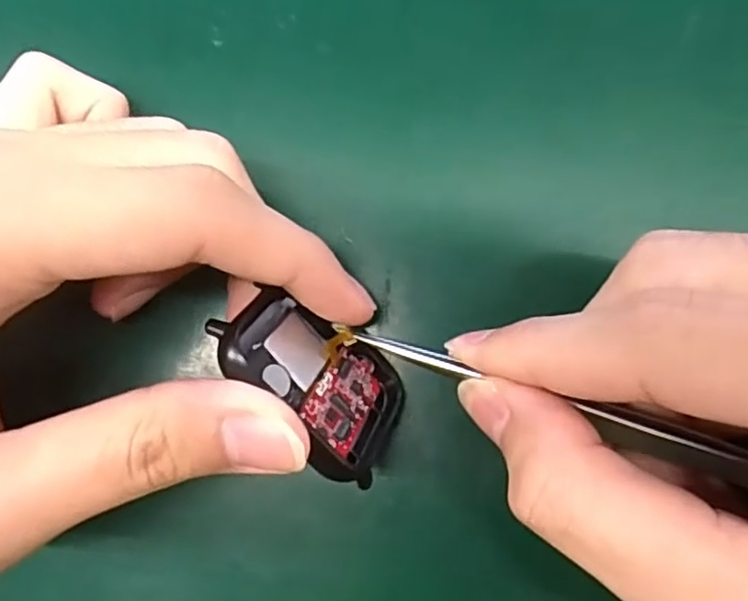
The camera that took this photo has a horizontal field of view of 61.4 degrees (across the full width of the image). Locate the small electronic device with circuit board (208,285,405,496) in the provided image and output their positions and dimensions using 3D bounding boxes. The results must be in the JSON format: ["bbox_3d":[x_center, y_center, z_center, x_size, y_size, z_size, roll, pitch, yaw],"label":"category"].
[{"bbox_3d":[-0.015,0.019,0.146,0.012,0.038,0.047,-33,106,33],"label":"small electronic device with circuit board"}]

